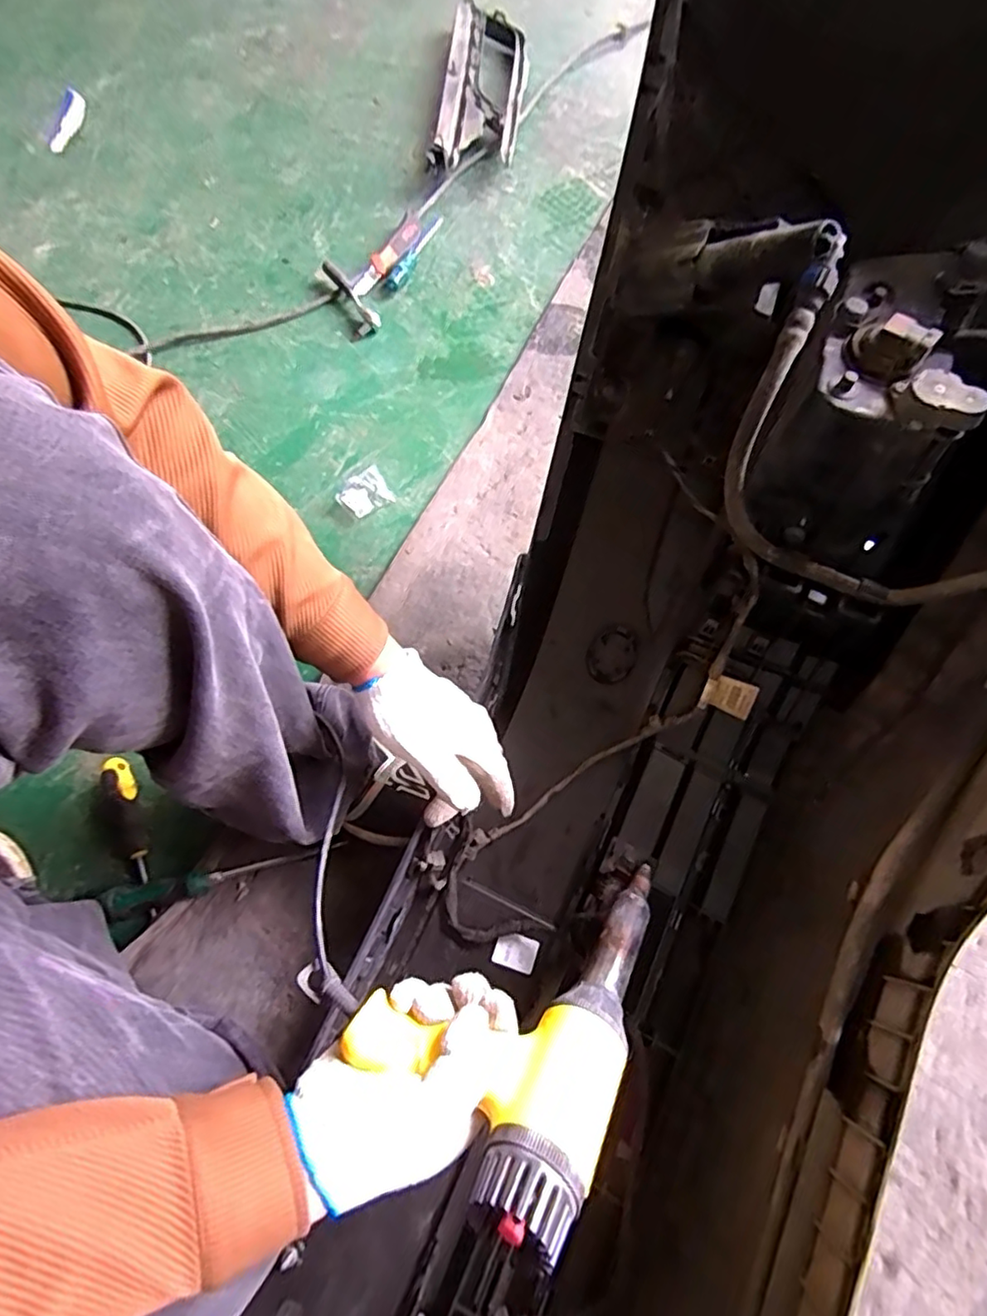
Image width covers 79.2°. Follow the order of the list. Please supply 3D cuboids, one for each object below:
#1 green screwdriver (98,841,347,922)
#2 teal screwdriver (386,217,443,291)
[{"bbox_3d":[-0.276,0.222,0.620,0.238,0.032,0.030,-16,71,-5],"label":"green screwdriver"},{"bbox_3d":[-0.122,-0.672,0.980,0.028,0.026,0.183,26,73,10],"label":"teal screwdriver"}]

